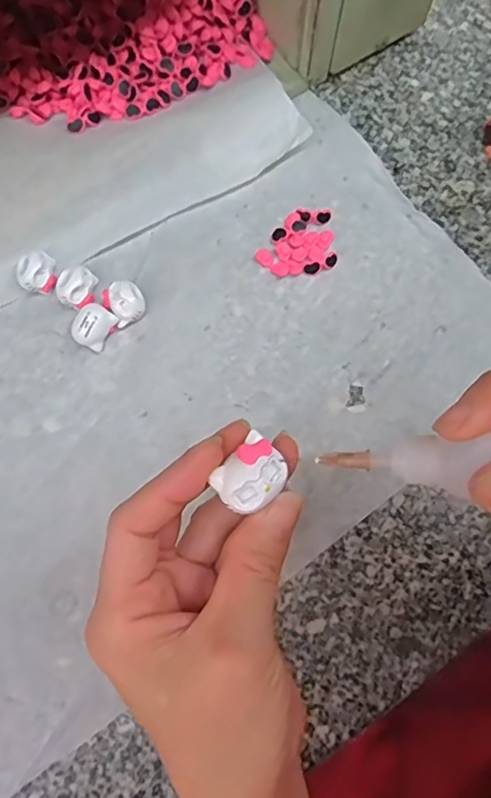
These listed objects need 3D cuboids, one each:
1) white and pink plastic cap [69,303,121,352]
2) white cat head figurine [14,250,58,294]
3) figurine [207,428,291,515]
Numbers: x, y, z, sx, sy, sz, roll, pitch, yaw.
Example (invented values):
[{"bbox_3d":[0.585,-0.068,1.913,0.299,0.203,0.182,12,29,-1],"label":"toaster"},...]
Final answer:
[{"bbox_3d":[-0.093,-0.044,0.362,0.022,0.021,0.025,33,77,7],"label":"white and pink plastic cap"},{"bbox_3d":[-0.128,-0.078,0.369,0.025,0.014,0.022,-34,78,-9],"label":"white cat head figurine"},{"bbox_3d":[0.002,0.026,0.206,0.023,0.007,0.020,-39,79,-10],"label":"figurine"}]

